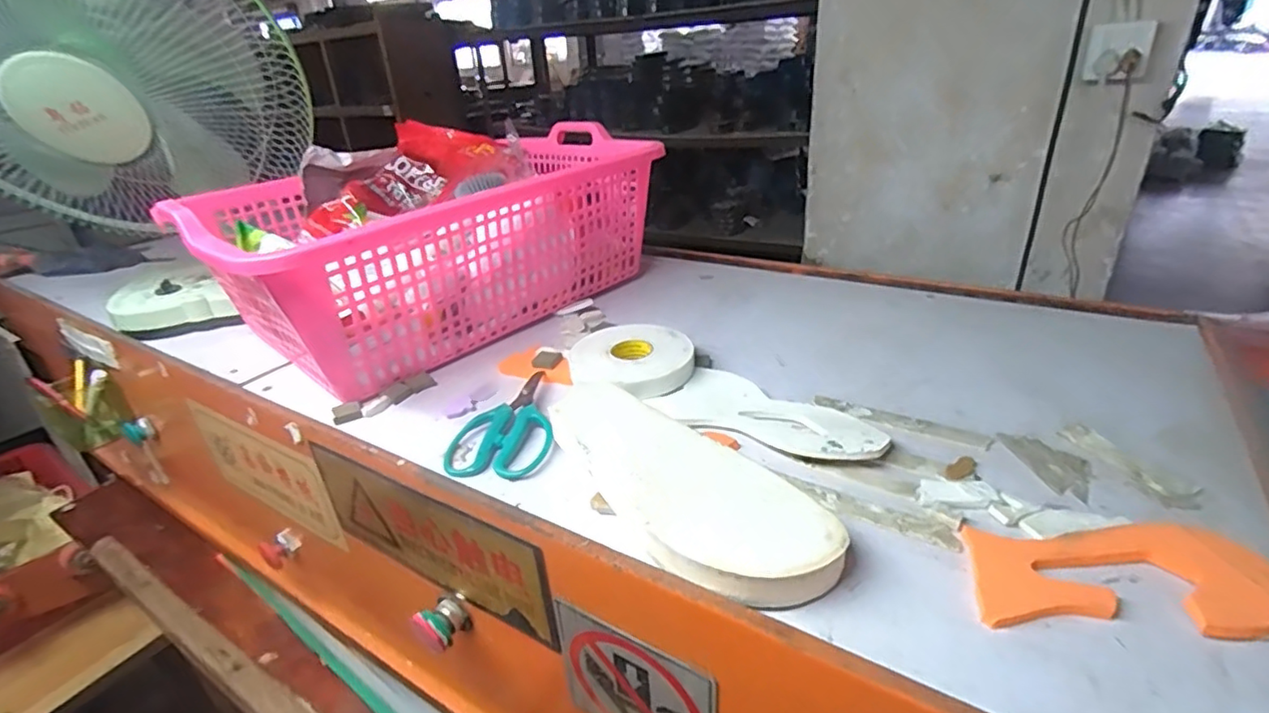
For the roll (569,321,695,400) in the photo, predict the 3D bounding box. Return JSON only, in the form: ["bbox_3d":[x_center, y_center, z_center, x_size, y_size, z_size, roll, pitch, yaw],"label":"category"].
[{"bbox_3d":[-0.003,0.006,0.587,0.115,0.032,0.112,-4,28,2],"label":"roll"}]

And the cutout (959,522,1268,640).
[{"bbox_3d":[0.274,0.123,0.340,0.156,0.012,0.071,0,28,8],"label":"cutout"}]

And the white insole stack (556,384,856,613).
[{"bbox_3d":[0.019,0.089,0.420,0.102,0.031,0.254,-24,33,-33],"label":"white insole stack"}]

